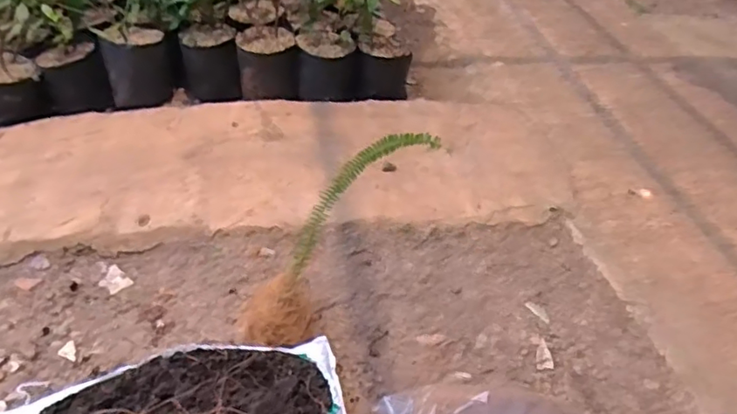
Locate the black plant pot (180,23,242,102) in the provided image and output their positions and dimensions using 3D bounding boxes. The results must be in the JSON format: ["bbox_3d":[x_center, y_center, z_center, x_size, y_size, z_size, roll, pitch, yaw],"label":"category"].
[{"bbox_3d":[-0.411,-0.370,1.531,0.140,0.161,0.112,-9,43,-14],"label":"black plant pot"}]

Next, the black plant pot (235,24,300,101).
[{"bbox_3d":[-0.258,-0.366,1.523,0.153,0.145,0.124,1,45,-7],"label":"black plant pot"}]

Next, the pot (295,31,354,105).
[{"bbox_3d":[-0.111,-0.359,1.518,0.142,0.130,0.134,4,44,-4],"label":"pot"}]

